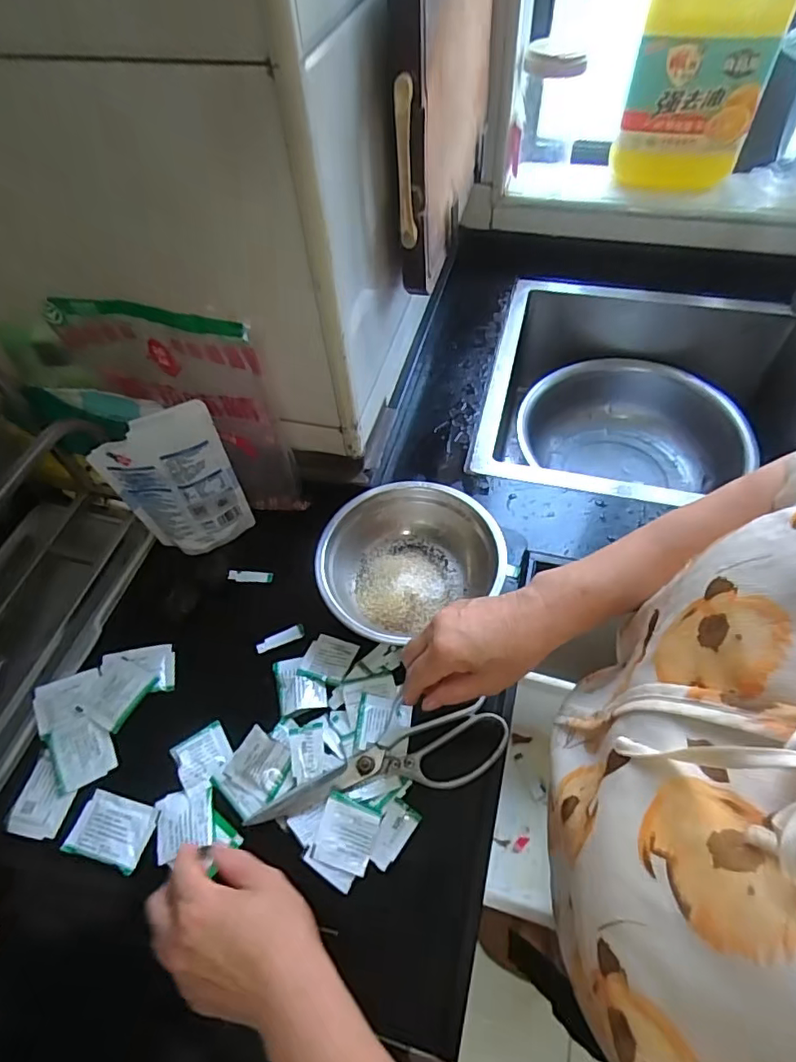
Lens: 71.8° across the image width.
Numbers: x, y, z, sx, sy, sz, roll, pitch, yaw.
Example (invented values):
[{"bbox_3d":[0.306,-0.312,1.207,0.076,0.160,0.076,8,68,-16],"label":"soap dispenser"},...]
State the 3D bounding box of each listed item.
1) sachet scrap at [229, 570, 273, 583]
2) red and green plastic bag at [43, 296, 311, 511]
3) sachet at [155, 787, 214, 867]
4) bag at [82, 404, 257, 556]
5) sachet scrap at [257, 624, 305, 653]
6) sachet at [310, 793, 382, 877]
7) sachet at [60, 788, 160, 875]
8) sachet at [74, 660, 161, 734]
[{"bbox_3d":[-0.160,0.050,0.599,0.048,0.007,0.011,4,56,6],"label":"sachet scrap"},{"bbox_3d":[-0.202,-0.112,0.543,0.184,0.252,0.022,11,57,10],"label":"red and green plastic bag"},{"bbox_3d":[-0.177,0.242,0.458,0.044,0.005,0.050,-13,43,-12],"label":"sachet"},{"bbox_3d":[-0.217,-0.041,0.543,0.110,0.186,0.021,-14,56,-6],"label":"bag"},{"bbox_3d":[-0.118,0.108,0.551,0.049,0.004,0.017,-22,54,-13],"label":"sachet scrap"},{"bbox_3d":[-0.041,0.244,0.443,0.046,0.004,0.048,23,62,-3],"label":"sachet"},{"bbox_3d":[-0.240,0.249,0.461,0.066,0.006,0.048,12,57,11],"label":"sachet"},{"bbox_3d":[-0.268,0.153,0.524,0.049,0.007,0.060,22,60,17],"label":"sachet"}]

